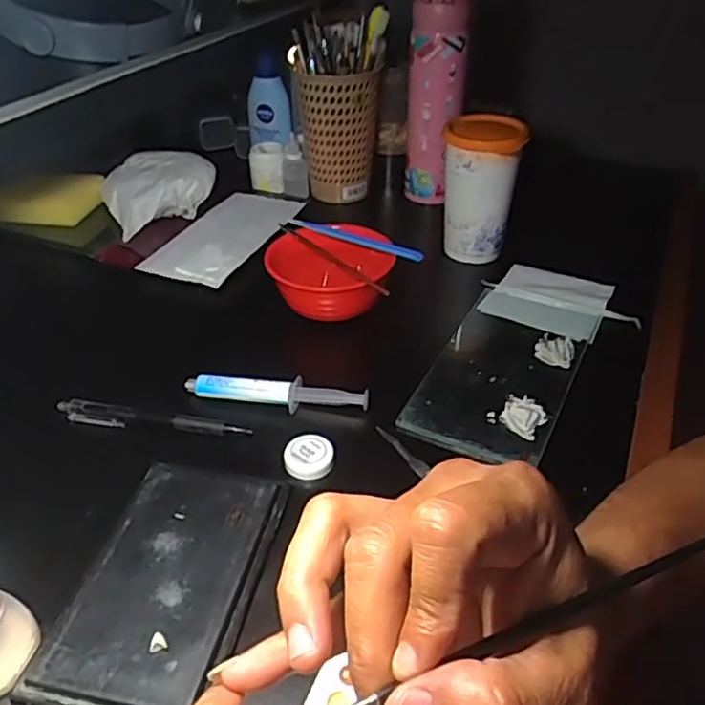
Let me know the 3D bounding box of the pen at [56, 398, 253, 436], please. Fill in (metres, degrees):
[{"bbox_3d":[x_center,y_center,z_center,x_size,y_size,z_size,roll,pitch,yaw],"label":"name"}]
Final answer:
[{"bbox_3d":[-0.144,0.050,0.464,0.144,0.013,0.016,8,38,9],"label":"pen"}]

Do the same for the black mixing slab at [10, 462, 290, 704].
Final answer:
[{"bbox_3d":[-0.100,0.122,0.357,0.090,0.008,0.151,9,38,11],"label":"black mixing slab"}]

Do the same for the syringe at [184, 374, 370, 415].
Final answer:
[{"bbox_3d":[-0.056,0.028,0.478,0.136,0.016,0.021,3,38,4],"label":"syringe"}]

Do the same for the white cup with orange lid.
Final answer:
[{"bbox_3d":[0.119,-0.157,0.625,0.068,0.125,0.066,4,38,5],"label":"white cup with orange lid"}]

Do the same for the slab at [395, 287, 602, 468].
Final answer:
[{"bbox_3d":[0.122,0.010,0.510,0.101,0.012,0.198,18,41,22],"label":"slab"}]

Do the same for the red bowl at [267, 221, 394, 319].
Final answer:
[{"bbox_3d":[-0.020,-0.067,0.568,0.104,0.053,0.095,0,38,0],"label":"red bowl"}]

